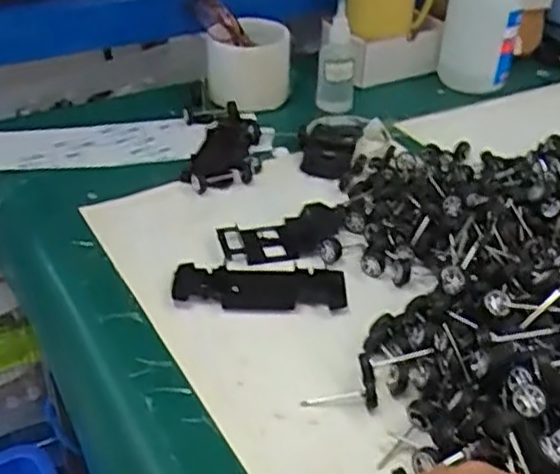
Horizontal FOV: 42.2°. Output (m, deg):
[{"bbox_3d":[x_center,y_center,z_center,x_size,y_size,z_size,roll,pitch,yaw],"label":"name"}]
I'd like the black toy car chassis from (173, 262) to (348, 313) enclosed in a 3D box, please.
[{"bbox_3d":[-0.014,0.037,0.534,0.124,0.011,0.045,0,36,0],"label":"black toy car chassis"}]

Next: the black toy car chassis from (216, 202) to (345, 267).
[{"bbox_3d":[0.005,0.000,0.582,0.106,0.012,0.051,-14,39,-18],"label":"black toy car chassis"}]

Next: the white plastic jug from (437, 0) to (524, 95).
[{"bbox_3d":[0.224,-0.241,0.807,0.079,0.141,0.069,5,37,7],"label":"white plastic jug"}]

